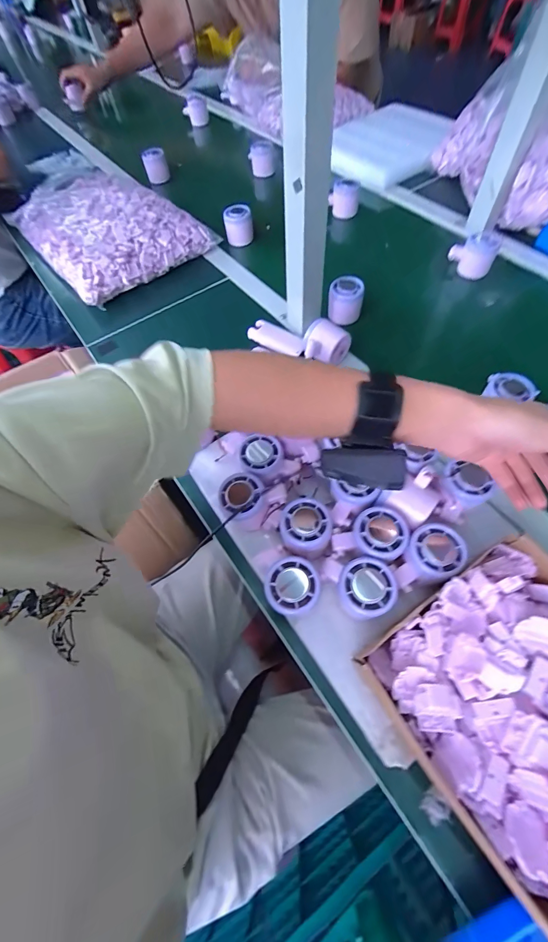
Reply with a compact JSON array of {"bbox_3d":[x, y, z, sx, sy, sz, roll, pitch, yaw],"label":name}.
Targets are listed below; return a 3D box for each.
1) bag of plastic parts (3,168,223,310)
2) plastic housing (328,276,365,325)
[{"bbox_3d":[-0.381,-0.549,0.771,0.290,0.075,0.479,-37,65,-15],"label":"bag of plastic parts"},{"bbox_3d":[0.120,-0.283,0.599,0.055,0.057,0.050,-2,61,3],"label":"plastic housing"}]

